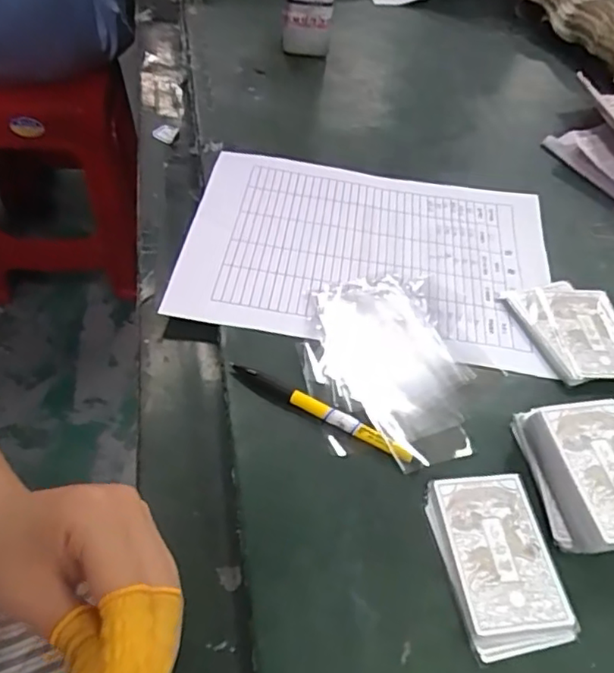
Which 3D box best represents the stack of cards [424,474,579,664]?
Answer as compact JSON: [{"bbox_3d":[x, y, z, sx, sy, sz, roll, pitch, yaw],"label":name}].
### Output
[{"bbox_3d":[0.106,0.122,0.335,0.061,0.005,0.094,-6,51,-11],"label":"stack of cards"}]

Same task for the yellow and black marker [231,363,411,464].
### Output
[{"bbox_3d":[0.008,0.047,0.386,0.126,0.008,0.010,26,52,15],"label":"yellow and black marker"}]

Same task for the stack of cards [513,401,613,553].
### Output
[{"bbox_3d":[0.172,0.082,0.361,0.063,0.024,0.089,-2,51,-8],"label":"stack of cards"}]

